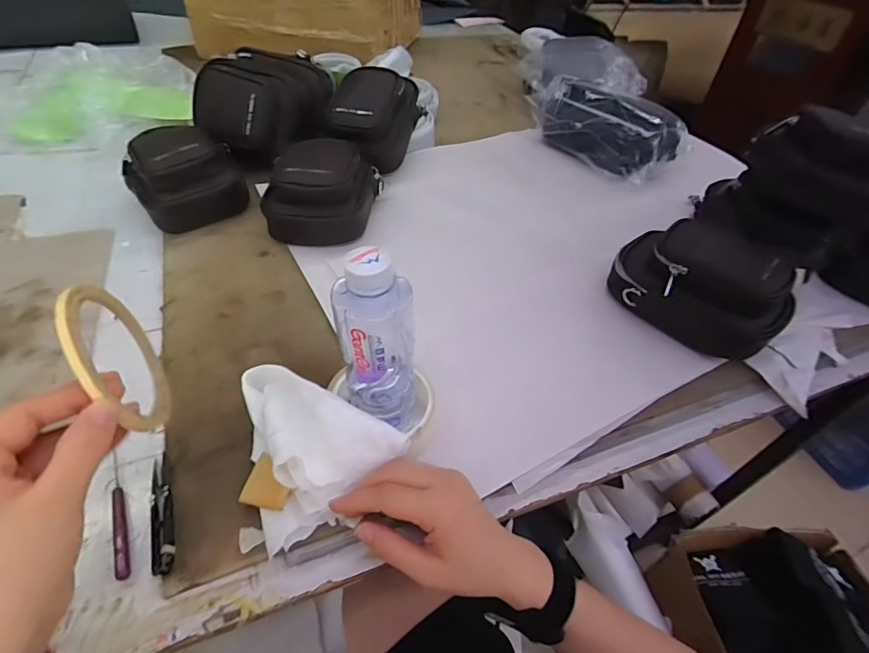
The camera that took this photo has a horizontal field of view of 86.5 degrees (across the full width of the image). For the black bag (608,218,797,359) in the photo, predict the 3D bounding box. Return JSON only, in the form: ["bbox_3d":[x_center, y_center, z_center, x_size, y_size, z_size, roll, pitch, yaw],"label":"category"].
[{"bbox_3d":[0.301,-0.052,0.518,0.110,0.094,0.176,-33,58,-31],"label":"black bag"}]

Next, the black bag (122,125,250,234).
[{"bbox_3d":[-0.335,-0.204,0.615,0.121,0.092,0.118,-30,56,-30],"label":"black bag"}]

